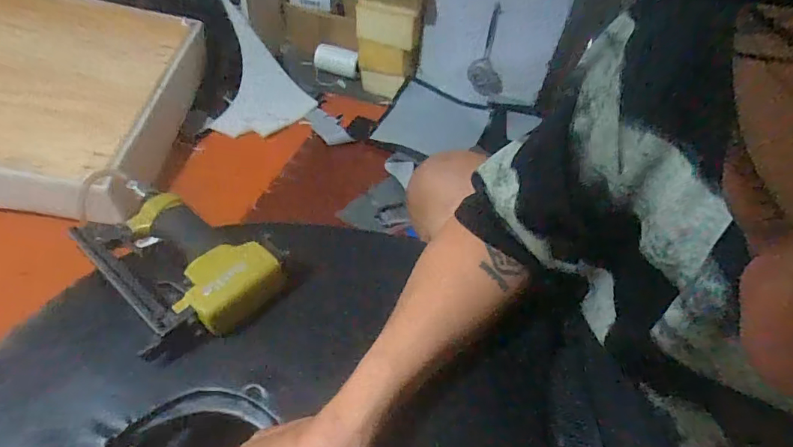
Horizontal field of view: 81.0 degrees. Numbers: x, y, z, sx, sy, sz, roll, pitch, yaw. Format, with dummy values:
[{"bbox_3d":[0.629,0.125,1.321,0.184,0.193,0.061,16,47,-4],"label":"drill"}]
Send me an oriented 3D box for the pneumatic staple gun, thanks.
[{"bbox_3d":[-0.206,0.035,0.446,0.128,0.049,0.171,-31,59,-30],"label":"pneumatic staple gun"}]

